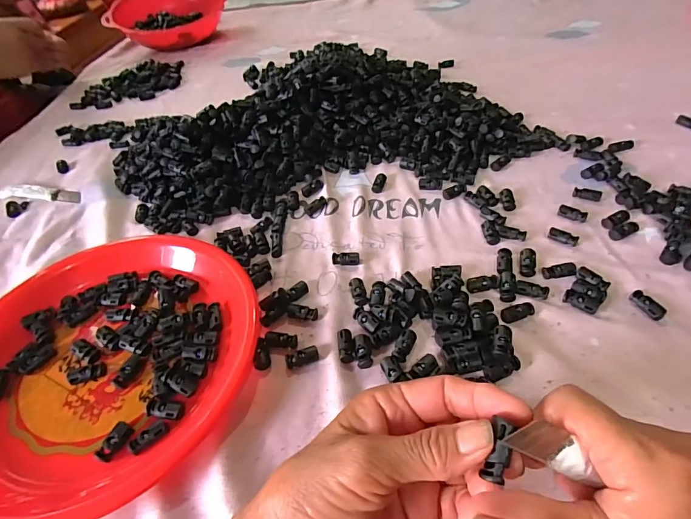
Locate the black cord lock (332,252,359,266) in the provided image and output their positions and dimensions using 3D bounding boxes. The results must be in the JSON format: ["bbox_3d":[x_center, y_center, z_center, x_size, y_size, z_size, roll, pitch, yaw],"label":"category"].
[{"bbox_3d":[0.000,-0.001,0.411,0.027,0.010,0.013,-5,49,3],"label":"black cord lock"}]

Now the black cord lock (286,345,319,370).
[{"bbox_3d":[-0.036,0.081,0.335,0.027,0.008,0.011,-16,49,-7],"label":"black cord lock"}]

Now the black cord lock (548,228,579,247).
[{"bbox_3d":[0.218,-0.022,0.405,0.028,0.005,0.014,25,56,25],"label":"black cord lock"}]

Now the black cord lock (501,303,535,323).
[{"bbox_3d":[0.148,0.044,0.345,0.030,0.007,0.013,-16,49,-8],"label":"black cord lock"}]

